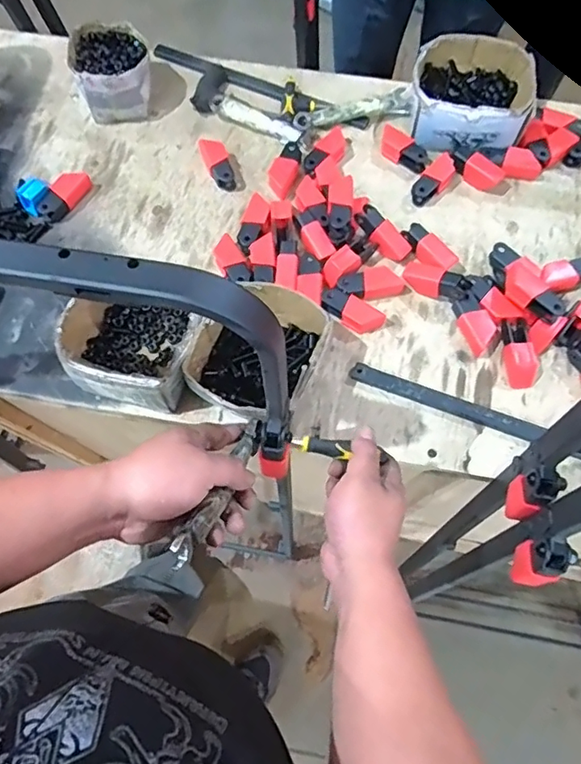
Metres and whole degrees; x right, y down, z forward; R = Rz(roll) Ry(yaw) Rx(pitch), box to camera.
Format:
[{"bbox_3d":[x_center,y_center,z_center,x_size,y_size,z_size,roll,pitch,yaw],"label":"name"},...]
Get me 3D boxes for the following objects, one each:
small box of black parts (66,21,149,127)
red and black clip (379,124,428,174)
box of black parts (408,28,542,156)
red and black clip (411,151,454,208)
[{"bbox_3d":[-0.272,-0.479,0.829,0.112,0.076,0.122,-13,70,-3],"label":"small box of black parts"},{"bbox_3d":[0.168,-0.344,0.794,0.080,0.023,0.036,32,74,12],"label":"red and black clip"},{"bbox_3d":[0.279,-0.438,0.819,0.180,0.067,0.178,8,70,4],"label":"box of black parts"},{"bbox_3d":[0.210,-0.294,0.775,0.038,0.021,0.089,32,74,12],"label":"red and black clip"}]

